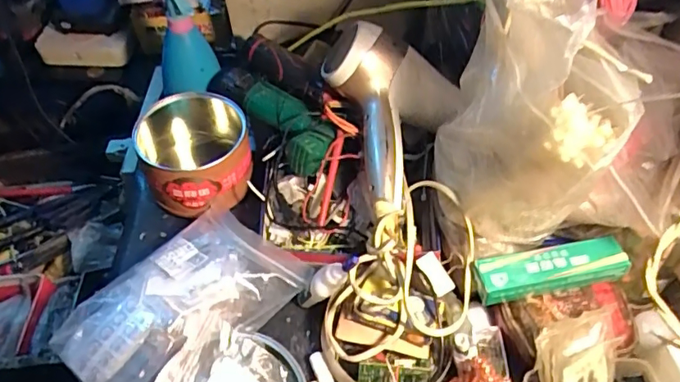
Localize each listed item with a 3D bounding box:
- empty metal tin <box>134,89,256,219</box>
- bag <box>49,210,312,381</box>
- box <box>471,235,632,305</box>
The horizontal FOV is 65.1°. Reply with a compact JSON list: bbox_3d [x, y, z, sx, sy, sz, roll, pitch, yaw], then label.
[{"bbox_3d":[-0.170,-0.037,0.645,0.122,0.104,0.139,-12,53,-8],"label":"empty metal tin"},{"bbox_3d":[-0.156,0.115,0.530,0.146,0.048,0.209,32,59,24],"label":"bag"},{"bbox_3d":[0.197,0.073,0.503,0.140,0.023,0.037,-9,52,-5],"label":"box"}]

